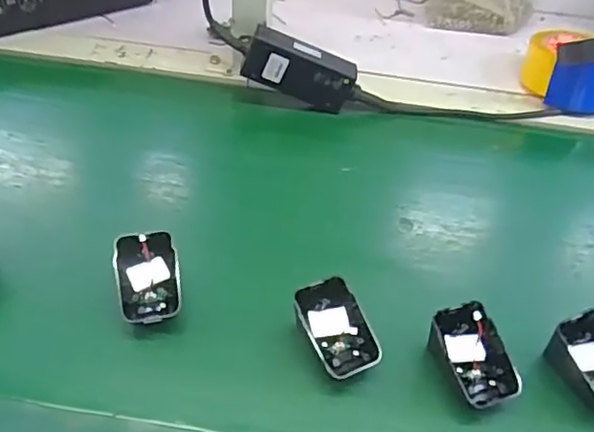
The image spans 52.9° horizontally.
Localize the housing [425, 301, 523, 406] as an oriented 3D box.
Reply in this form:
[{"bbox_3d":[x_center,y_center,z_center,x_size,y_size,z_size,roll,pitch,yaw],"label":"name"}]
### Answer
[{"bbox_3d":[0.124,0.102,0.421,0.043,0.038,0.067,-15,48,-15],"label":"housing"}]

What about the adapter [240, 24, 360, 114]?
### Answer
[{"bbox_3d":[0.006,-0.151,0.624,0.119,0.050,0.028,20,43,-13],"label":"adapter"}]

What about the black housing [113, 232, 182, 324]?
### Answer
[{"bbox_3d":[-0.112,0.047,0.447,0.044,0.017,0.067,-6,73,-15],"label":"black housing"}]

